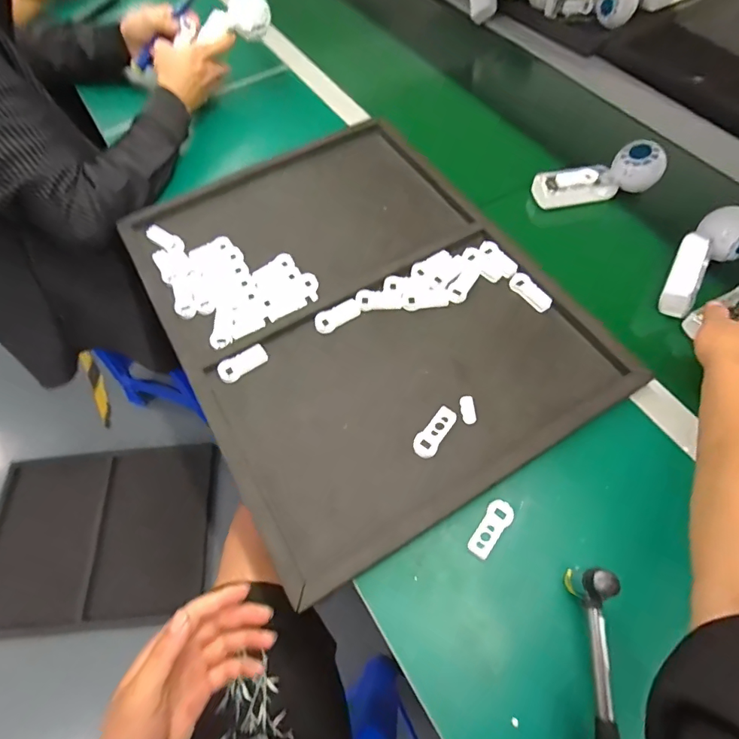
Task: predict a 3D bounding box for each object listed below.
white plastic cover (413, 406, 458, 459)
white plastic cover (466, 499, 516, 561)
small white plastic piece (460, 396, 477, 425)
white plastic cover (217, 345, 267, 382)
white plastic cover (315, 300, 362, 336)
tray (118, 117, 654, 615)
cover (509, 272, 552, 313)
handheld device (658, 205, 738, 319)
[{"bbox_3d":[0.068,0.065,0.468,0.025,0.004,0.061,30,67,15],"label":"white plastic cover"},{"bbox_3d":[0.117,0.153,0.432,0.024,0.005,0.058,34,68,16],"label":"white plastic cover"},{"bbox_3d":[0.105,0.042,0.479,0.015,0.004,0.033,-3,63,-1],"label":"small white plastic piece"},{"bbox_3d":[-0.145,-0.007,0.516,0.058,0.009,0.024,-30,67,-14],"label":"white plastic cover"},{"bbox_3d":[-0.040,-0.065,0.544,0.057,0.008,0.024,-34,68,-15],"label":"white plastic cover"},{"bbox_3d":[-0.015,-0.082,0.547,0.420,0.024,0.539,-28,66,-13],"label":"tray"},{"bbox_3d":[0.196,-0.095,0.547,0.024,0.004,0.059,-31,67,-14],"label":"cover"},{"bbox_3d":[0.410,-0.138,0.548,0.153,0.056,0.064,-39,69,-17],"label":"handheld device"}]

